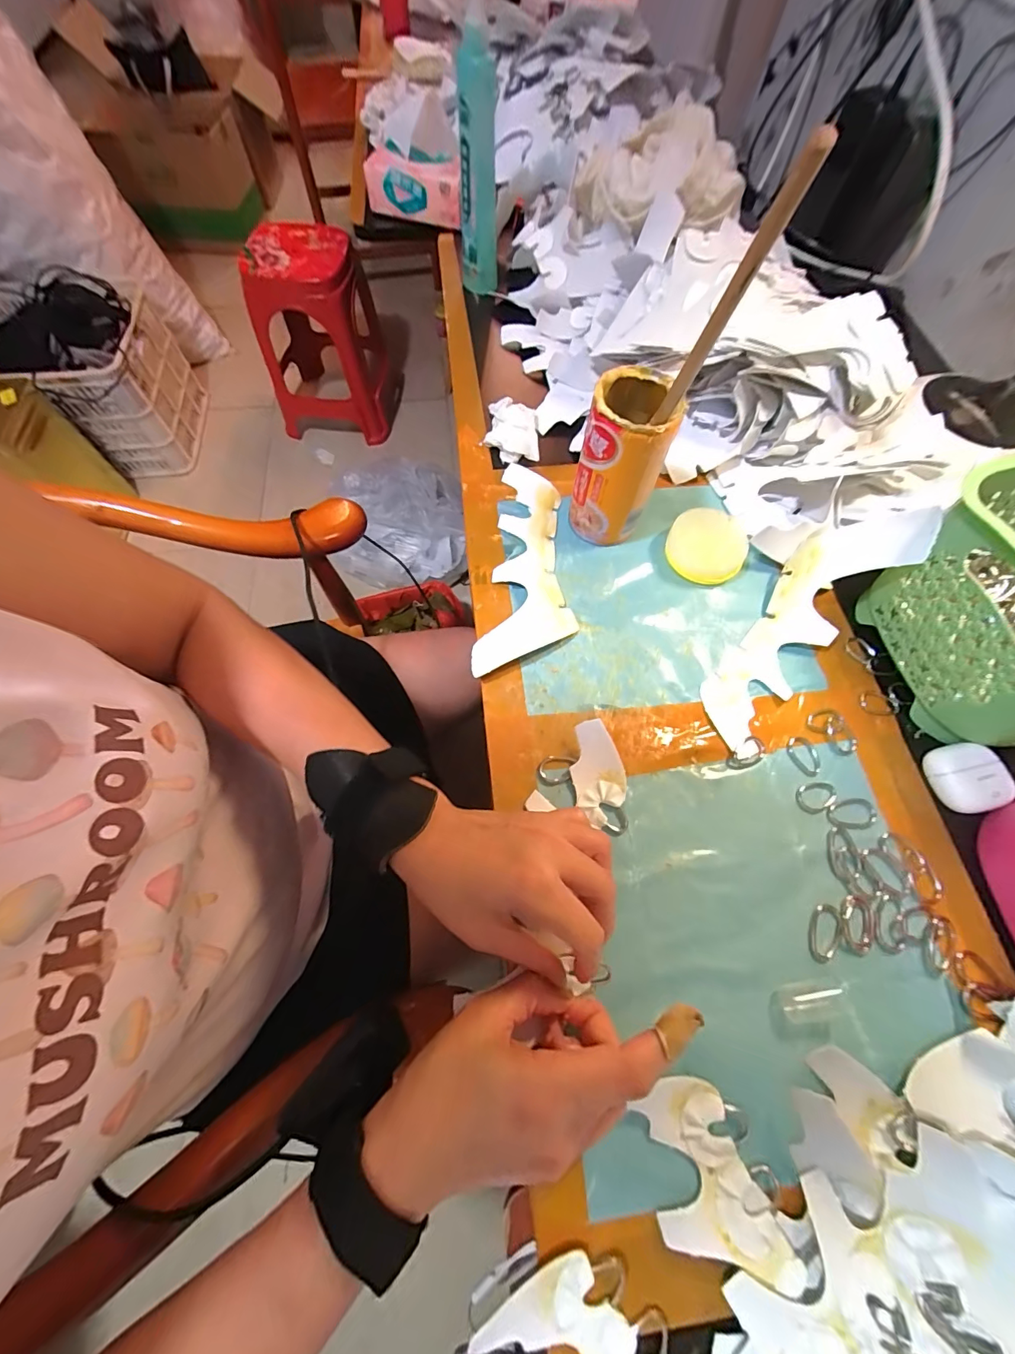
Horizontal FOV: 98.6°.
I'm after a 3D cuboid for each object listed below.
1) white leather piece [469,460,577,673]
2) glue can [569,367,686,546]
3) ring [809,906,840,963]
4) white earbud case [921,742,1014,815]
[{"bbox_3d":[0.022,-0.102,0.381,0.075,0.018,0.217,6,67,3],"label":"white leather piece"},{"bbox_3d":[0.092,-0.172,0.353,0.061,0.116,0.059,0,67,0],"label":"glue can"},{"bbox_3d":[0.204,0.165,0.280,0.016,0.005,0.035,32,71,13],"label":"ring"},{"bbox_3d":[0.331,0.071,0.312,0.044,0.019,0.046,-11,68,-4],"label":"white earbud case"}]

